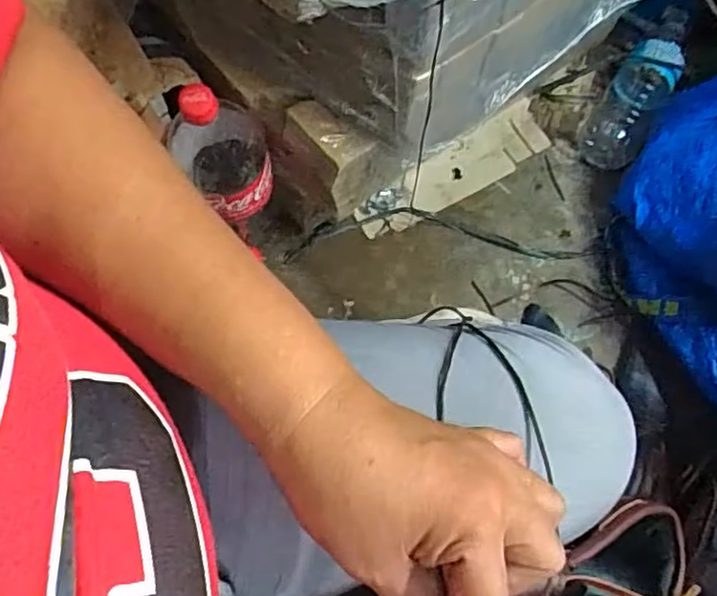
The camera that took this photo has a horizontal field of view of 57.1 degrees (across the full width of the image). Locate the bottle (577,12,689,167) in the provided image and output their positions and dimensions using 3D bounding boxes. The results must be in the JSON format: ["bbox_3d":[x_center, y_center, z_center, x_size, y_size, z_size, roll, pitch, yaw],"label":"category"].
[{"bbox_3d":[0.386,-0.285,0.905,0.076,0.077,0.246,30,70,12],"label":"bottle"}]

